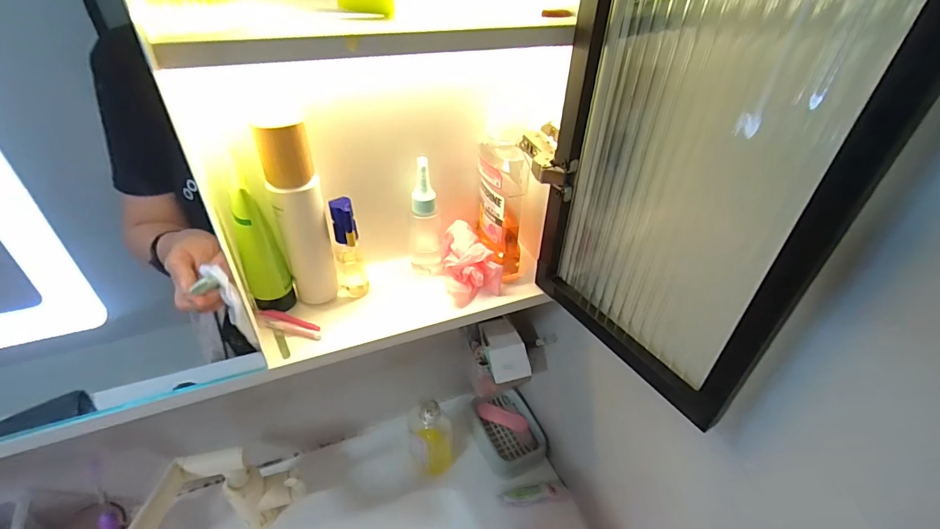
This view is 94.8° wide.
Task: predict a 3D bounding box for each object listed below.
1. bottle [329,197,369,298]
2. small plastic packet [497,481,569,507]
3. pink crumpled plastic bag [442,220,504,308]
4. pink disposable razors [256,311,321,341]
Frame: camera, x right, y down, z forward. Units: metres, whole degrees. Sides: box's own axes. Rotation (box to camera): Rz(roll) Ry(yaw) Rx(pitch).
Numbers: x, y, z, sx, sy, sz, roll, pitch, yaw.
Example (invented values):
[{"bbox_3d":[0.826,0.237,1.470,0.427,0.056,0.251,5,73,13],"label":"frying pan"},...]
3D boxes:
[{"bbox_3d":[-0.116,-0.014,0.407,0.028,0.102,0.025,-9,39,-14],"label":"bottle"},{"bbox_3d":[0.089,0.318,0.602,0.099,0.010,0.031,-3,38,-6],"label":"small plastic packet"},{"bbox_3d":[-0.001,-0.004,0.440,0.047,0.051,0.067,-11,40,-16],"label":"pink crumpled plastic bag"},{"bbox_3d":[-0.163,0.054,0.391,0.065,0.008,0.017,11,39,12],"label":"pink disposable razors"}]

